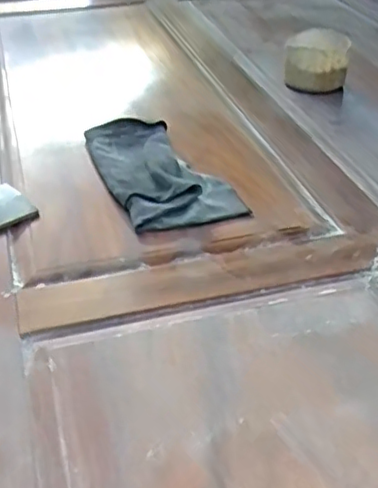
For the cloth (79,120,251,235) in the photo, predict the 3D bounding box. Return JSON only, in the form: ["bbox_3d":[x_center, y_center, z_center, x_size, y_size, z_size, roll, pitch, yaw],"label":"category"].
[{"bbox_3d":[-0.042,-0.091,0.750,0.124,0.029,0.247,-16,39,-22],"label":"cloth"}]

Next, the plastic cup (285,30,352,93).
[{"bbox_3d":[0.190,-0.268,0.949,0.093,0.076,0.073,7,37,10],"label":"plastic cup"}]

